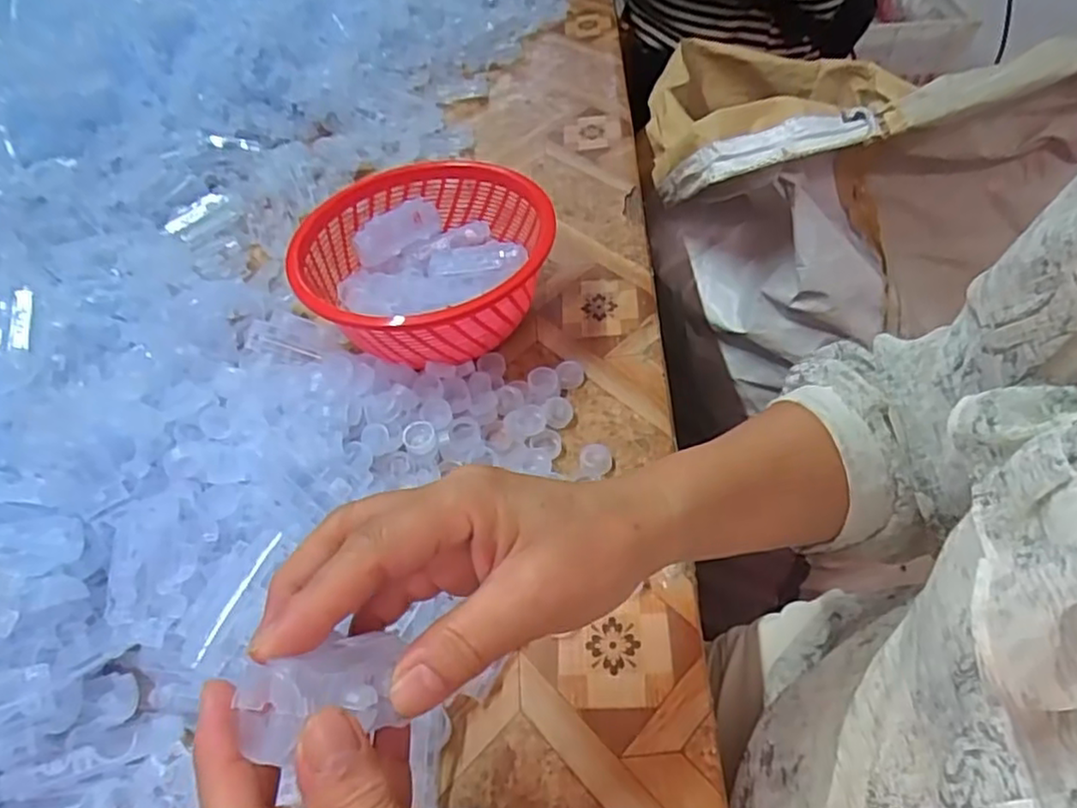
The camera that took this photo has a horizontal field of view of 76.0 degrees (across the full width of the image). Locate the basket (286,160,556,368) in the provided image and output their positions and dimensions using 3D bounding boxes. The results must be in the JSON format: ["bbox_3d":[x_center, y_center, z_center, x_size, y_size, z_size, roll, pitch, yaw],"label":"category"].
[{"bbox_3d":[-0.077,-0.098,0.497,0.174,0.070,0.176,0,48,6],"label":"basket"}]

